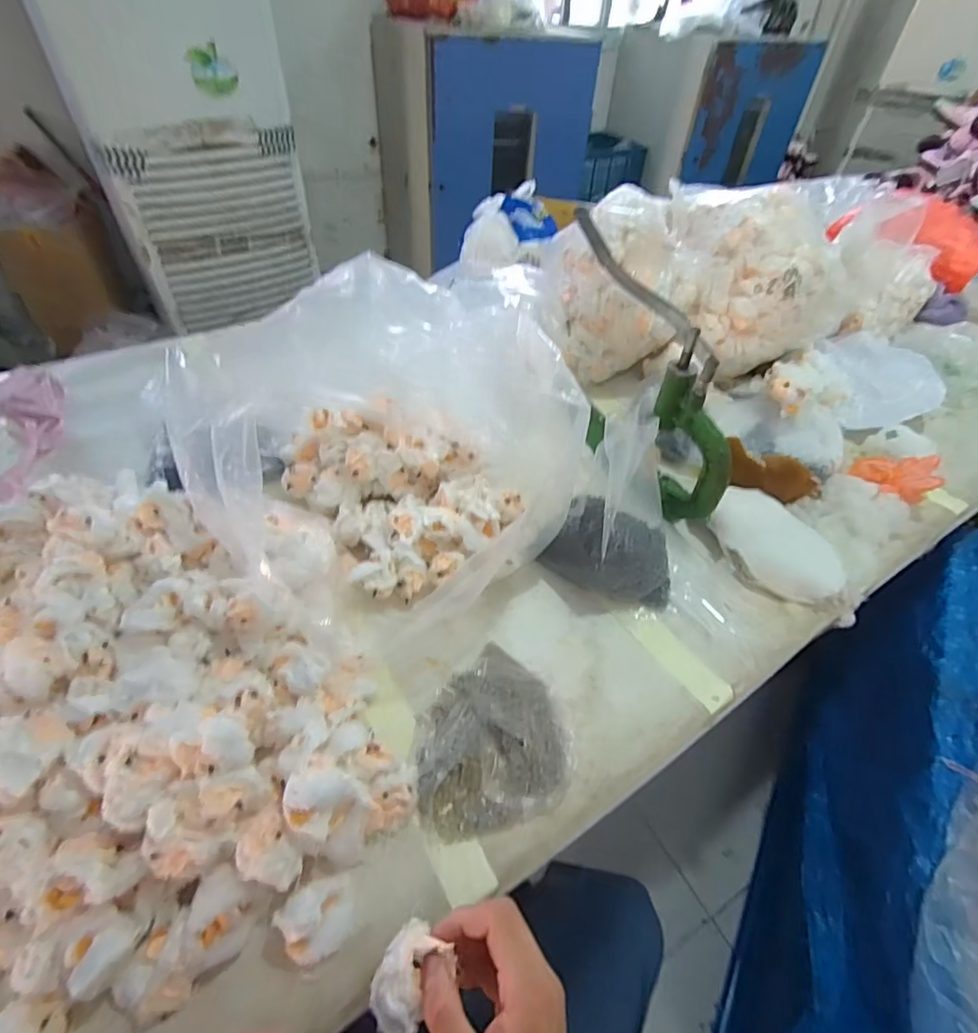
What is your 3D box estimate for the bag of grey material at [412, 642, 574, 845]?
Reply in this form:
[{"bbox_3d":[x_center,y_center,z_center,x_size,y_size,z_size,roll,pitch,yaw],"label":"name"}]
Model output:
[{"bbox_3d":[-0.006,0.214,0.519,0.153,0.041,0.174,-14,49,-17],"label":"bag of grey material"}]

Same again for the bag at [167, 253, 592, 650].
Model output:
[{"bbox_3d":[-0.123,-0.088,0.633,0.386,0.283,0.410,-31,56,-29],"label":"bag"}]

